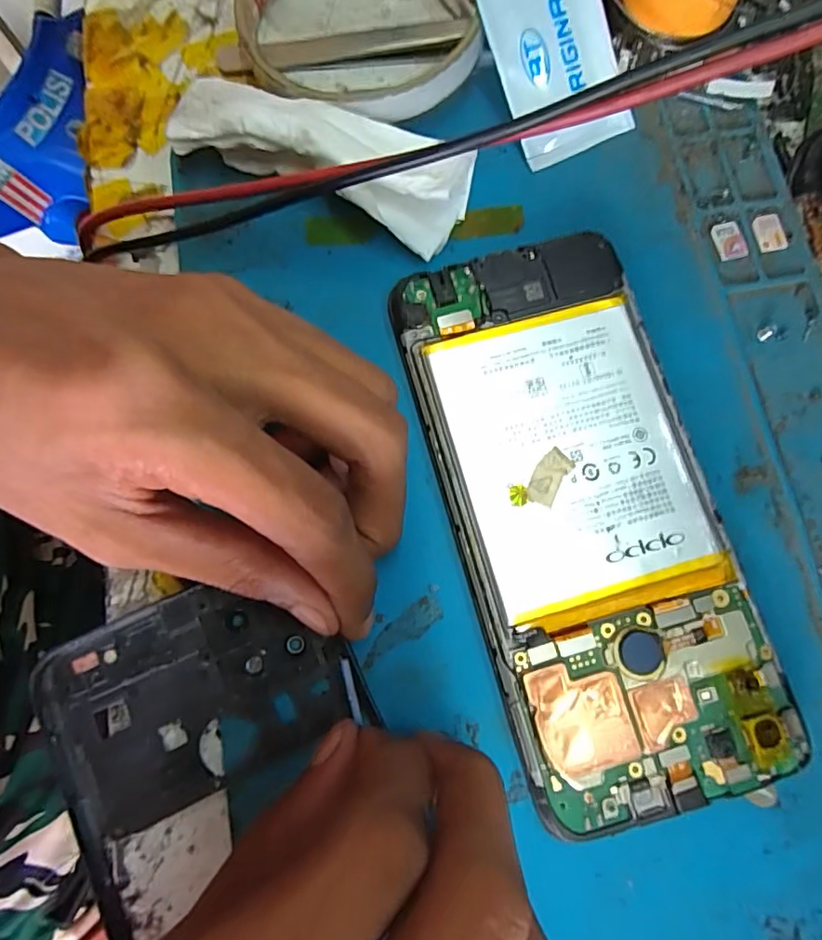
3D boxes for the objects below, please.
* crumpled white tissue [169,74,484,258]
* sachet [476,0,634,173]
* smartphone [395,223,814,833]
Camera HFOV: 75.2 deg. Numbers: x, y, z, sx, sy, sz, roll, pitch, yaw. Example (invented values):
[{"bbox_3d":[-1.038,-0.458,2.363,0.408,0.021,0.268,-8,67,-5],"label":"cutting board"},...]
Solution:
[{"bbox_3d":[-0.027,-0.095,0.163,0.088,0.025,0.024,20,78,4],"label":"crumpled white tissue"},{"bbox_3d":[0.046,-0.133,0.171,0.038,0.007,0.059,-23,104,-4],"label":"sachet"},{"bbox_3d":[0.048,0.010,0.150,0.069,0.008,0.156,-15,78,-4],"label":"smartphone"}]

